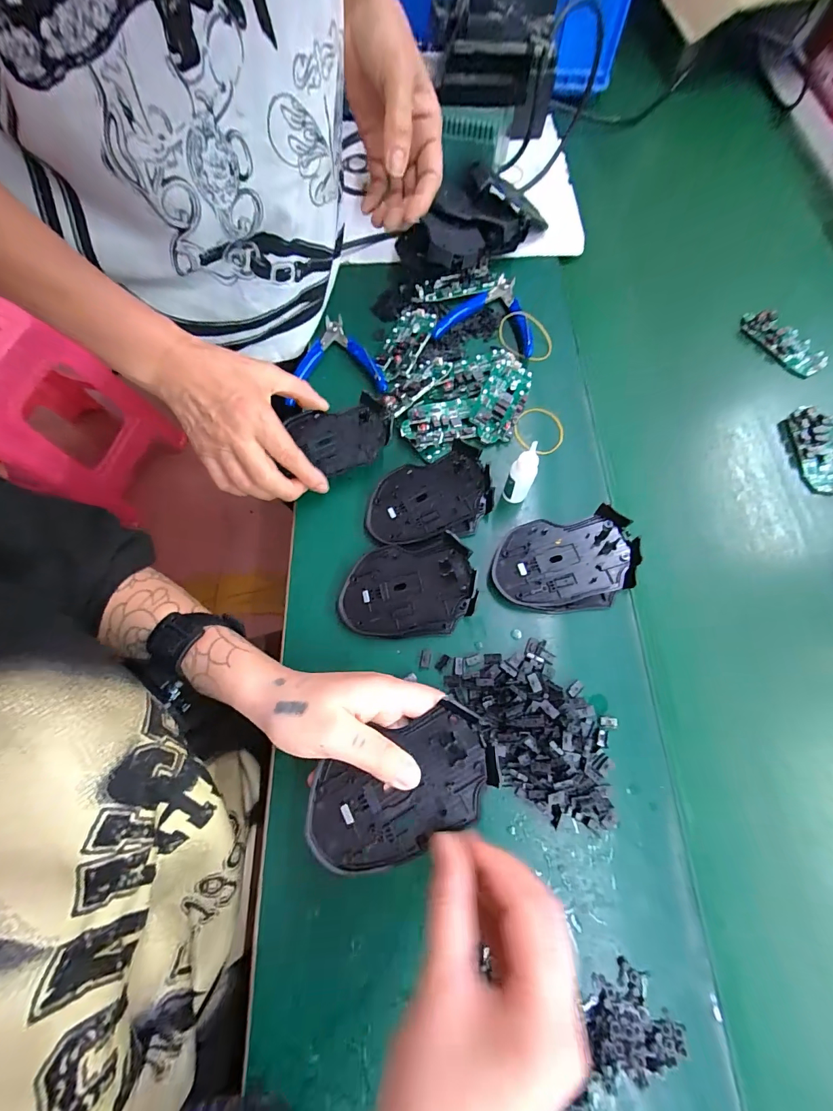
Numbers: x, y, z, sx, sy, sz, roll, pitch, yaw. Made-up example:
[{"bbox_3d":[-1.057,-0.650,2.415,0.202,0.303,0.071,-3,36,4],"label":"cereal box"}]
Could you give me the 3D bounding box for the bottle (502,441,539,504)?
[{"bbox_3d":[0.090,-0.066,0.350,0.021,0.080,0.017,27,72,10],"label":"bottle"}]

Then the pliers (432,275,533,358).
[{"bbox_3d":[0.085,-0.271,0.446,0.107,0.012,0.099,18,71,7],"label":"pliers"}]

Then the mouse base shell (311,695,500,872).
[{"bbox_3d":[-0.008,0.140,0.238,0.113,0.009,0.063,-23,72,-9],"label":"mouse base shell"}]

